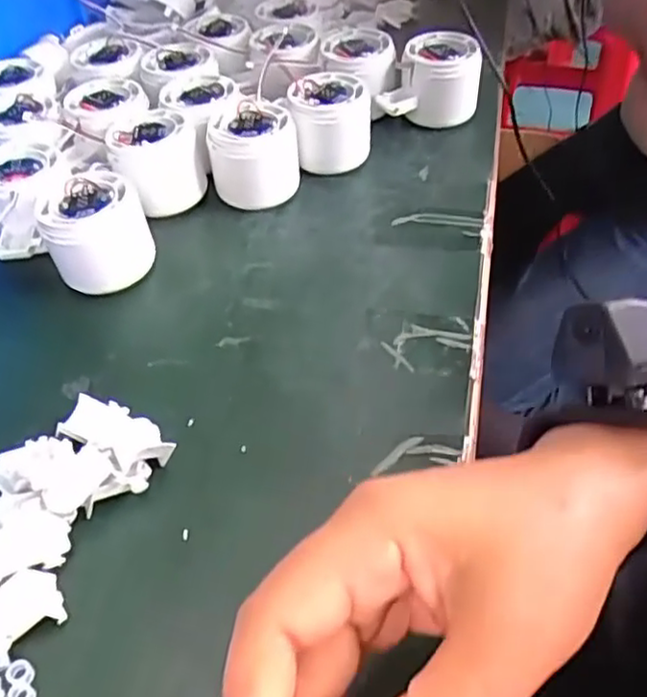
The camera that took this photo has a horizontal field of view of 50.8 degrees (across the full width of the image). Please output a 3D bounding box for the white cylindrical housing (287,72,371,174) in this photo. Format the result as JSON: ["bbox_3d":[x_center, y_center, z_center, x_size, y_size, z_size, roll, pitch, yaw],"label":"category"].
[{"bbox_3d":[0.005,-0.162,0.491,0.056,0.055,0.050,-6,47,-4],"label":"white cylindrical housing"}]

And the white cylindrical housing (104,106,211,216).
[{"bbox_3d":[-0.107,-0.124,0.460,0.060,0.055,0.060,-6,47,-4],"label":"white cylindrical housing"}]

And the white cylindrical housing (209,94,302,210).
[{"bbox_3d":[-0.046,-0.131,0.465,0.056,0.058,0.056,-1,46,1],"label":"white cylindrical housing"}]

